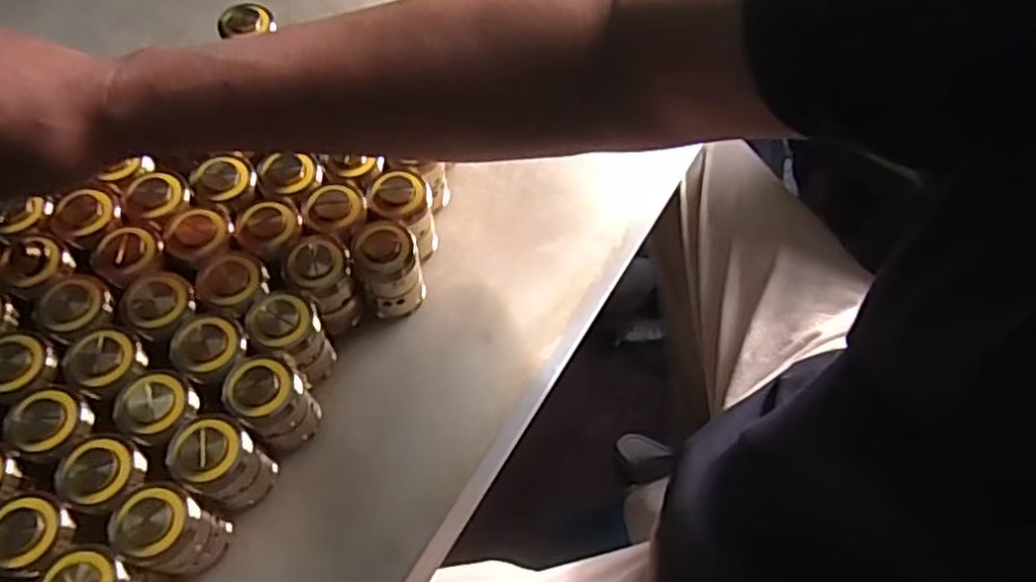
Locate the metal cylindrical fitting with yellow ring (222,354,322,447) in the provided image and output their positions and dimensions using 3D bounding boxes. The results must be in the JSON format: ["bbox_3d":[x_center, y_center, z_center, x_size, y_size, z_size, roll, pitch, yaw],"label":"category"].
[{"bbox_3d":[-0.136,0.065,0.398,0.037,0.071,0.033,-34,68,-19],"label":"metal cylindrical fitting with yellow ring"}]

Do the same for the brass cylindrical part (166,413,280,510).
[{"bbox_3d":[-0.158,0.096,0.382,0.031,0.080,0.036,30,64,13],"label":"brass cylindrical part"}]

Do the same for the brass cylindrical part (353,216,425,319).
[{"bbox_3d":[-0.079,-0.014,0.441,0.037,0.061,0.042,-15,63,-11],"label":"brass cylindrical part"}]

